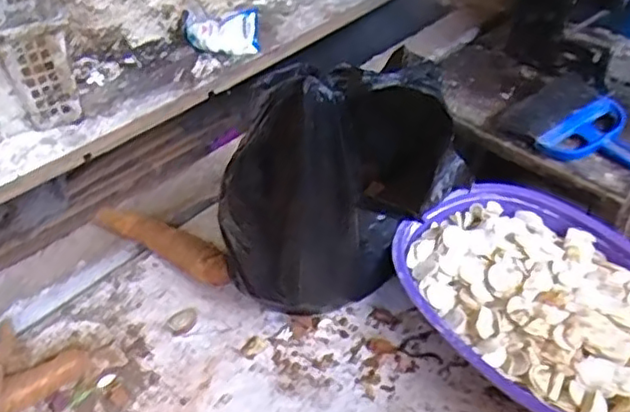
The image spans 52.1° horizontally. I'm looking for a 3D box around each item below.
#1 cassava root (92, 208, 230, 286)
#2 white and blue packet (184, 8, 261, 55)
[{"bbox_3d":[-0.179,0.043,0.761,0.211,0.045,0.042,23,51,28],"label":"cassava root"},{"bbox_3d":[-0.150,-0.277,1.036,0.120,0.070,0.032,-1,40,5],"label":"white and blue packet"}]

